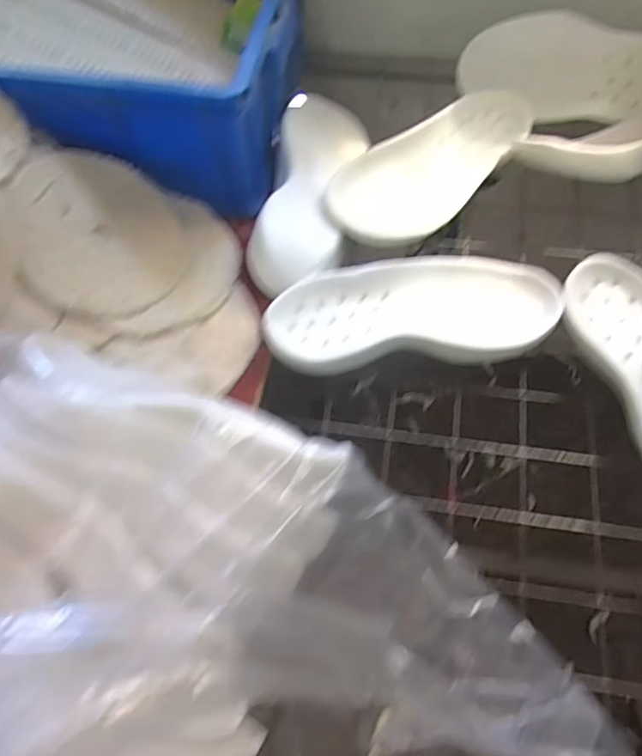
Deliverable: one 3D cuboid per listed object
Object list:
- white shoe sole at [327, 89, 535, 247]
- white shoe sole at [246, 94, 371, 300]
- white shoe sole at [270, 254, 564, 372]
[{"bbox_3d":[0.142,-0.260,0.671,0.122,0.039,0.314,40,71,19],"label":"white shoe sole"},{"bbox_3d":[-0.010,-0.227,0.658,0.103,0.051,0.300,8,64,6],"label":"white shoe sole"},{"bbox_3d":[0.097,-0.077,0.596,0.301,0.036,0.136,-5,64,0],"label":"white shoe sole"}]

